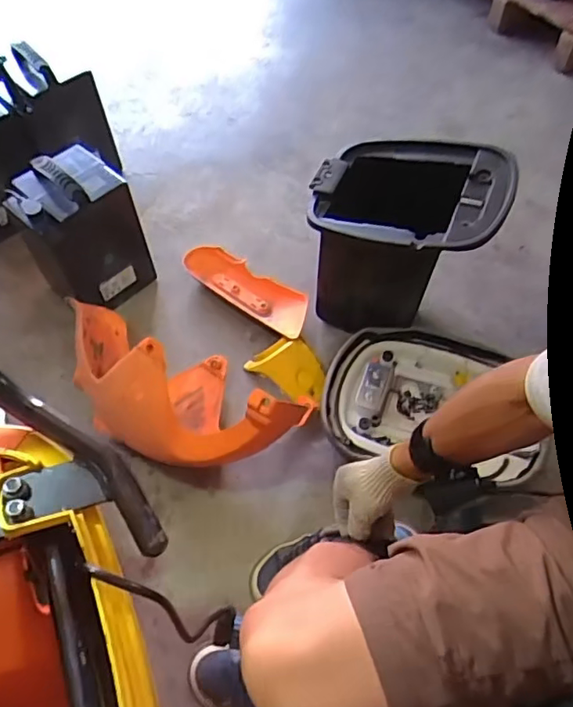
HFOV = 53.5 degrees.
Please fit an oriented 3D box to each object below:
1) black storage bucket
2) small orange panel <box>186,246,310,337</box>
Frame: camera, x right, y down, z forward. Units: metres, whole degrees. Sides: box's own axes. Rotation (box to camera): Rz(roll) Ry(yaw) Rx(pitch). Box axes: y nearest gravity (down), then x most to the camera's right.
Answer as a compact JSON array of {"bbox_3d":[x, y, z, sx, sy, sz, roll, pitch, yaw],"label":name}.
[{"bbox_3d":[0.197,-0.194,1.010,0.298,0.302,0.249,26,61,17],"label":"black storage bucket"},{"bbox_3d":[-0.074,-0.139,1.211,0.324,0.053,0.095,35,64,21],"label":"small orange panel"}]

